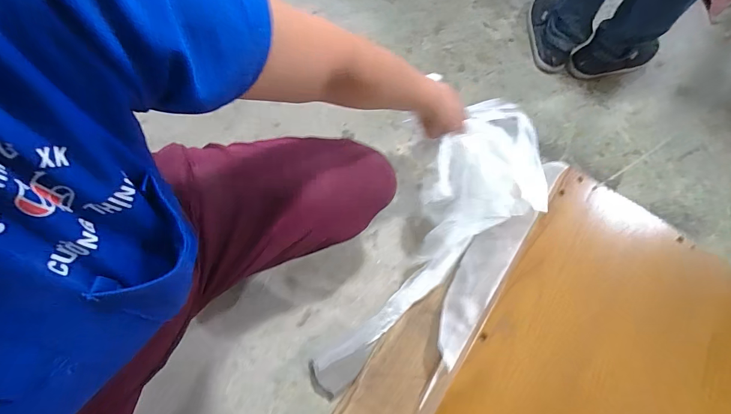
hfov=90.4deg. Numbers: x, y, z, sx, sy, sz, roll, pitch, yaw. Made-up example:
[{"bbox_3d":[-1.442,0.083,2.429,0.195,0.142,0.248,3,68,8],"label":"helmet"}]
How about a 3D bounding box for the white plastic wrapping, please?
[{"bbox_3d":[0.114,0.083,0.627,0.175,0.119,0.581,35,91,10],"label":"white plastic wrapping"}]

